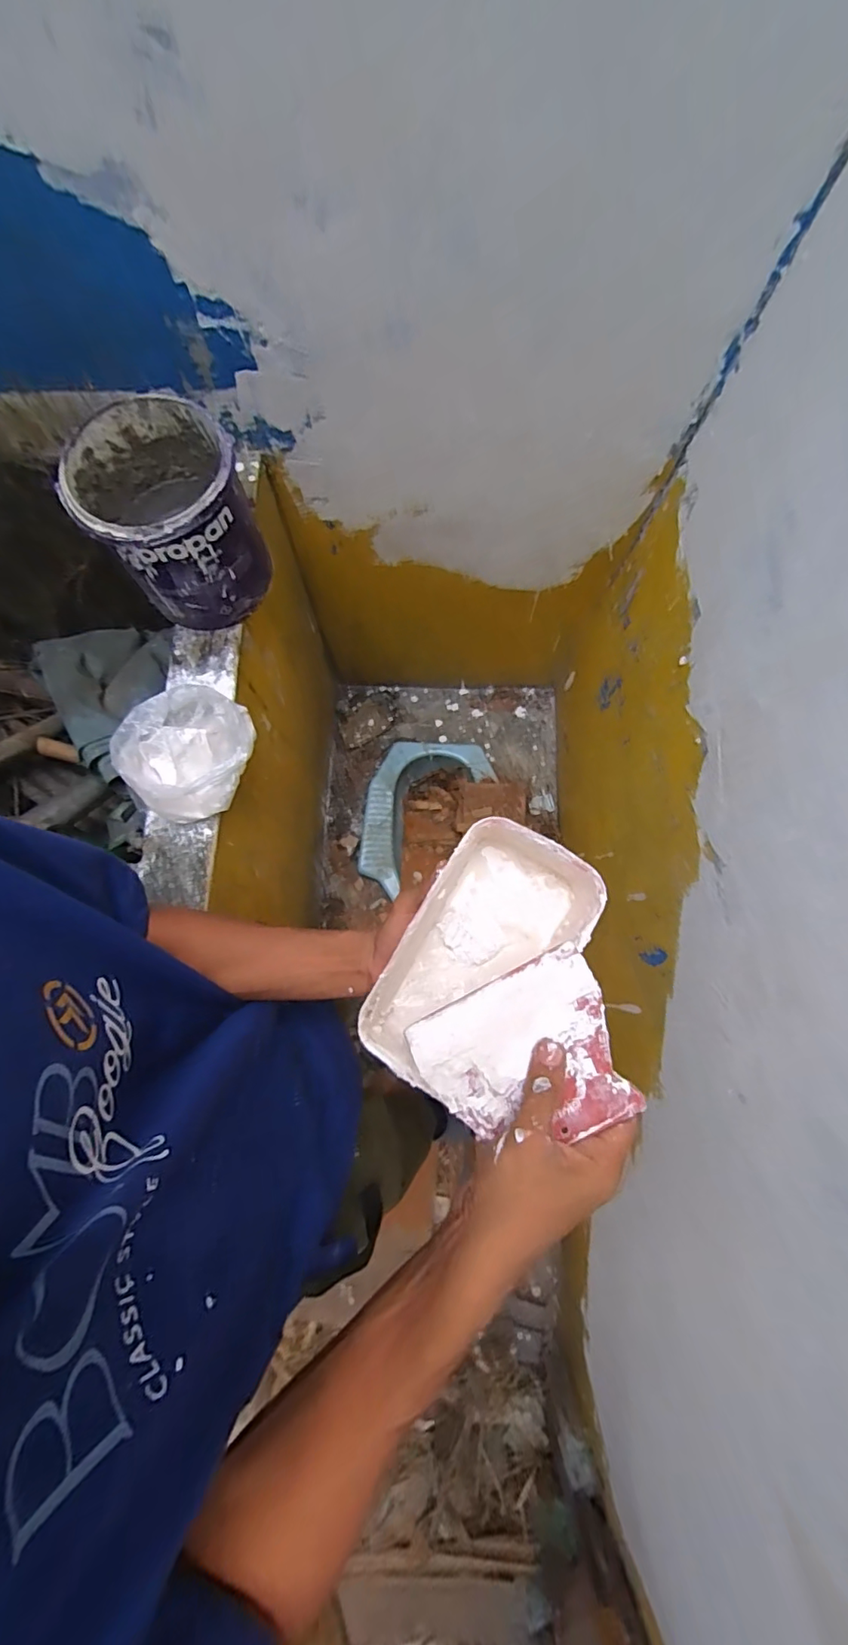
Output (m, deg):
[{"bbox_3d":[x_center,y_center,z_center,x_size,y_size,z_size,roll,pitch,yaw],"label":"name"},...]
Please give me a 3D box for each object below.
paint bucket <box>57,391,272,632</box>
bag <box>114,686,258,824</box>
[{"bbox_3d":[-0.305,-0.370,0.655,0.171,0.185,0.182,0,77,-1],"label":"paint bucket"},{"bbox_3d":[-0.283,-0.085,0.648,0.153,0.065,0.143,-38,80,-9],"label":"bag"}]

